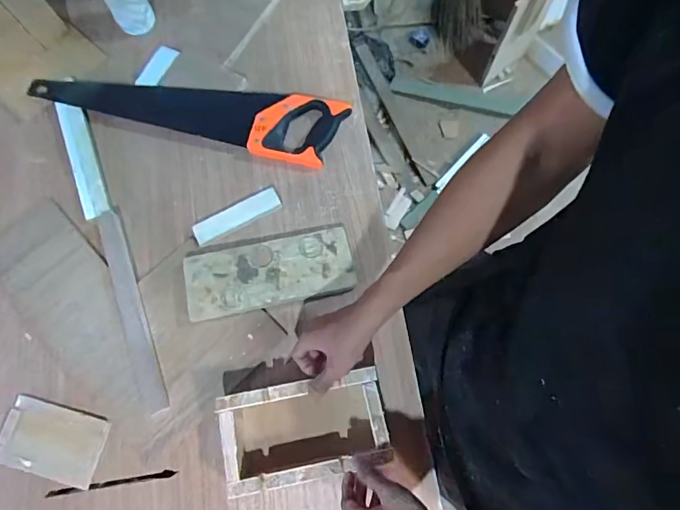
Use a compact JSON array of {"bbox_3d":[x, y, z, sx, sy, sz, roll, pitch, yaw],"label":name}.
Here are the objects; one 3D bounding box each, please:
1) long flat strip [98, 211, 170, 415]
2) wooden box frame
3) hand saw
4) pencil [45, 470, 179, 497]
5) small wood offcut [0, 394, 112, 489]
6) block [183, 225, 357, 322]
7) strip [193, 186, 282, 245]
[{"bbox_3d":[-0.299,0.074,0.650,0.031,0.005,0.300,-23,74,-5],"label":"long flat strip"},{"bbox_3d":[-0.044,0.222,0.579,0.199,0.055,0.115,-12,73,-2],"label":"wooden box frame"},{"bbox_3d":[-0.244,-0.248,0.740,0.493,0.031,0.115,14,74,6],"label":"hand saw"},{"bbox_3d":[-0.302,0.302,0.597,0.169,0.005,0.009,-9,73,-1],"label":"pencil"},{"bbox_3d":[-0.388,0.249,0.607,0.138,0.006,0.085,14,74,6],"label":"small wood offcut"},{"bbox_3d":[-0.100,0.024,0.645,0.234,0.023,0.097,-14,73,-3],"label":"block"},{"bbox_3d":[-0.156,-0.060,0.681,0.135,0.011,0.036,-27,74,-6],"label":"strip"}]

